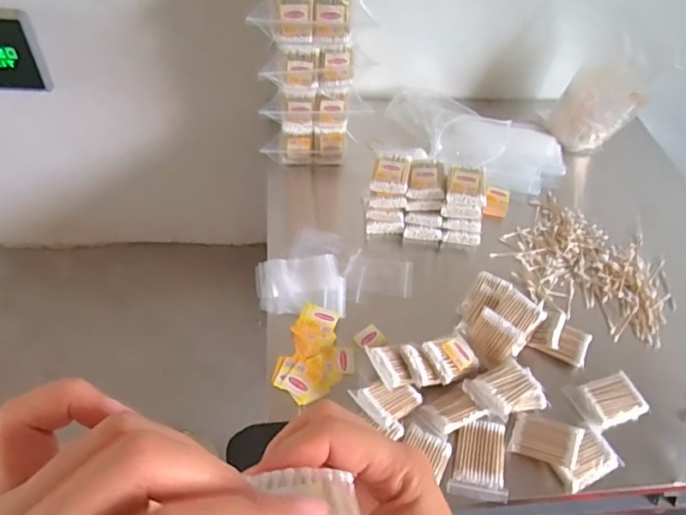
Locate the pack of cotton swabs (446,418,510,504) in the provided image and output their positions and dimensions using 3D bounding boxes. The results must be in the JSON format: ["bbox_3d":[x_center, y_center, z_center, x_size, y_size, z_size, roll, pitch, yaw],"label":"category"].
[{"bbox_3d":[0.162,0.238,0.613,0.063,0.024,0.087,9,50,2],"label":"pack of cotton swabs"}]

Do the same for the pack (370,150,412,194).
[{"bbox_3d":[0.078,-0.137,0.815,0.056,0.021,0.082,11,50,4],"label":"pack"}]

